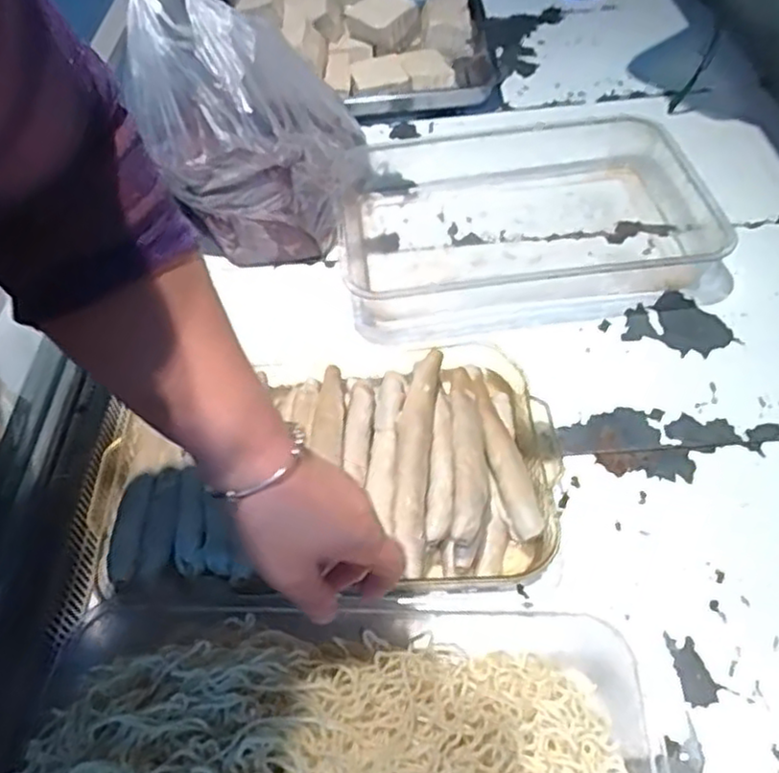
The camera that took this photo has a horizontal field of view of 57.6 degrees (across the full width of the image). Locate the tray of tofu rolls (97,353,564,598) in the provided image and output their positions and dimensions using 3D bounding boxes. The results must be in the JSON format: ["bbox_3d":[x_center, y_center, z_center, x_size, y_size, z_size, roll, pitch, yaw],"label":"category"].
[{"bbox_3d":[-0.050,0.073,0.615,0.393,0.060,0.231,-6,49,-3],"label":"tray of tofu rolls"}]

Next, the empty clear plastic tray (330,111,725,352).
[{"bbox_3d":[0.162,-0.208,0.850,0.423,0.061,0.307,-10,51,-3],"label":"empty clear plastic tray"}]

